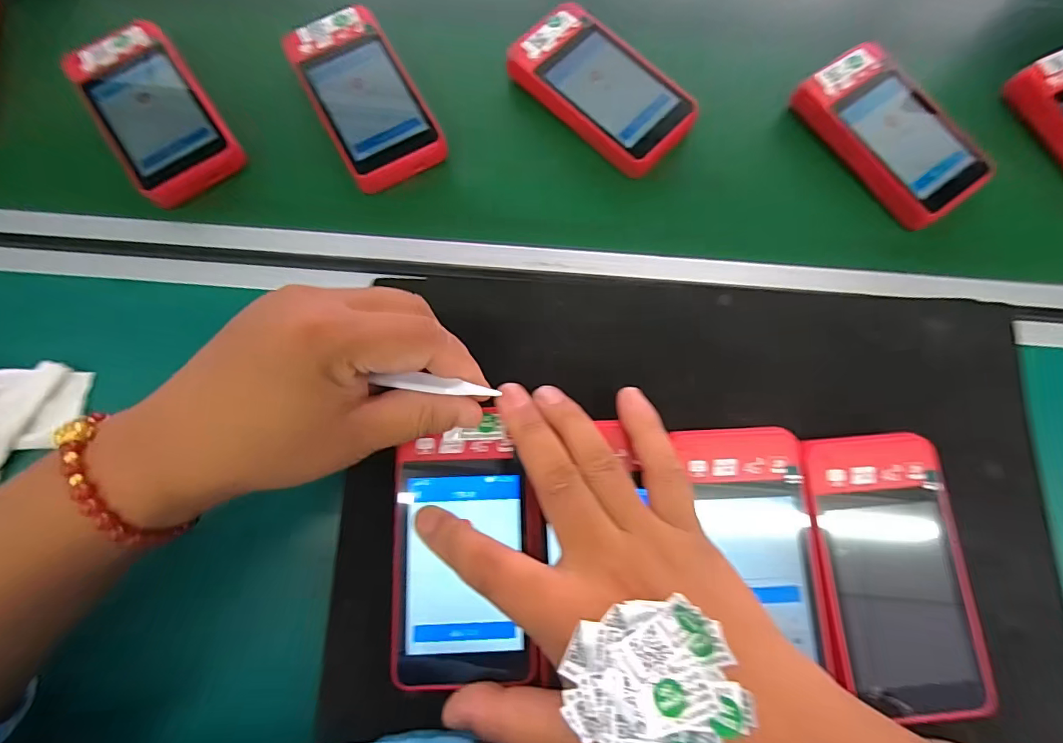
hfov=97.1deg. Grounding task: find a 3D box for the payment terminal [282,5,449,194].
[{"bbox_3d":[-0.107,-0.177,0.302,0.059,0.016,0.121,-29,79,-5],"label":"payment terminal"}]

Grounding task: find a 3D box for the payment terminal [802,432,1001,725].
[{"bbox_3d":[0.161,0.094,0.217,0.064,0.025,0.123,-5,77,0],"label":"payment terminal"}]

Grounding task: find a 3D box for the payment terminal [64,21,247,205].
[{"bbox_3d":[-0.240,-0.166,0.299,0.061,0.016,0.131,-35,79,-6],"label":"payment terminal"}]

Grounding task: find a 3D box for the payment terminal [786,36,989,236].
[{"bbox_3d":[0.230,-0.152,0.300,0.068,0.016,0.117,-33,79,-6],"label":"payment terminal"}]

